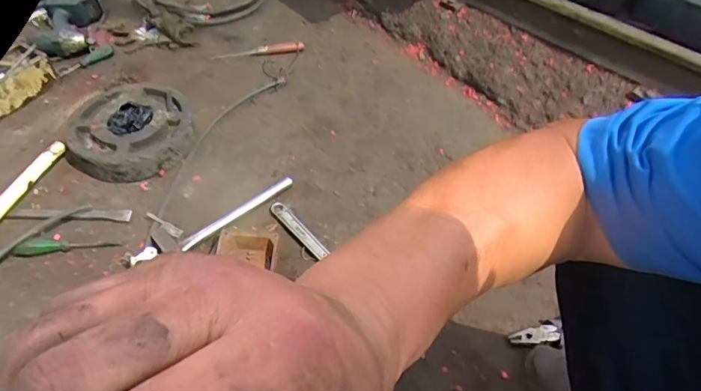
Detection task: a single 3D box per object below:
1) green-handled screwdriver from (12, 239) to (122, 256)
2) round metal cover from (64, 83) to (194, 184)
[{"bbox_3d":[-0.499,0.087,0.803,0.166,0.030,0.021,-7,49,-9],"label":"green-handled screwdriver"},{"bbox_3d":[-0.469,-0.145,0.975,0.250,0.082,0.259,-8,49,-11],"label":"round metal cover"}]

